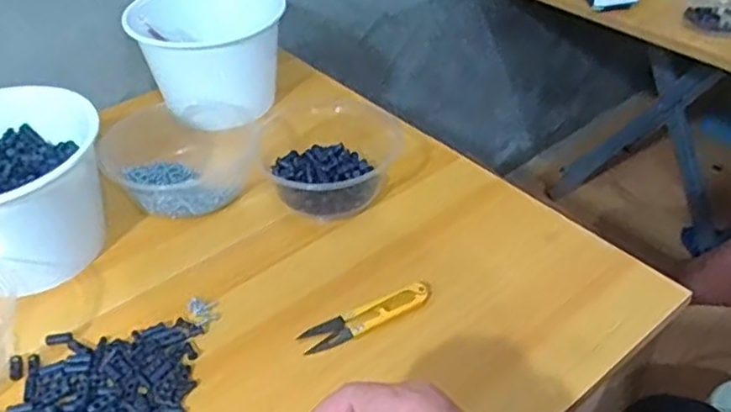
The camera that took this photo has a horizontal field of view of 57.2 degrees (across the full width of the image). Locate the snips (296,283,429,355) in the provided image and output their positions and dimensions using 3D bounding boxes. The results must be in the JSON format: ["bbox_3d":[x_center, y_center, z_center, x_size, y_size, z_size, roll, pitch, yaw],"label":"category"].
[{"bbox_3d":[0.001,0.083,0.511,0.104,0.010,0.028,-17,42,-18],"label":"snips"}]

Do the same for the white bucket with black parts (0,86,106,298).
[{"bbox_3d":[-0.299,-0.012,0.565,0.161,0.115,0.137,-27,45,-27],"label":"white bucket with black parts"}]

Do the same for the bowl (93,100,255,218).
[{"bbox_3d":[-0.177,-0.053,0.651,0.139,0.054,0.149,-1,39,1],"label":"bowl"}]

